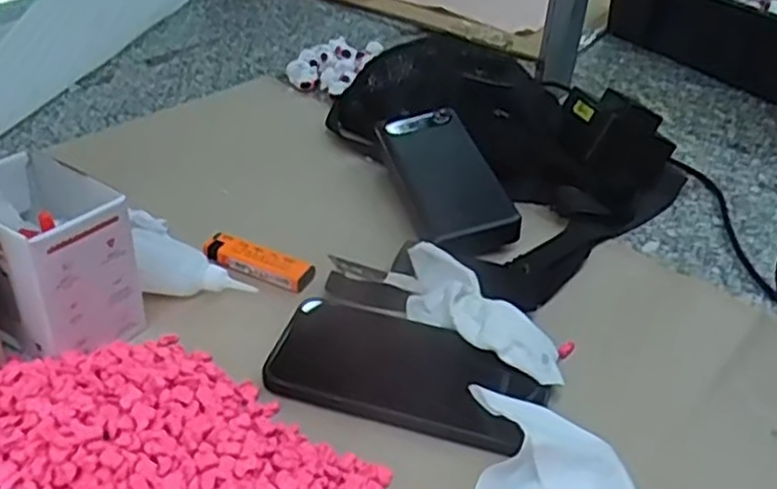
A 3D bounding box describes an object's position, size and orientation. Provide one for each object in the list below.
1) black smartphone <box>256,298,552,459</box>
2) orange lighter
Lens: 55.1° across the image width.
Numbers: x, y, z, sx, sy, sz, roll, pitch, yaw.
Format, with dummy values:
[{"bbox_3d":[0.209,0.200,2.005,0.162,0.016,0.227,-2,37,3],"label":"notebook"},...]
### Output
[{"bbox_3d":[0.010,0.072,0.444,0.156,0.013,0.081,14,36,12],"label":"black smartphone"},{"bbox_3d":[-0.092,0.010,0.524,0.083,0.009,0.022,17,37,17],"label":"orange lighter"}]

